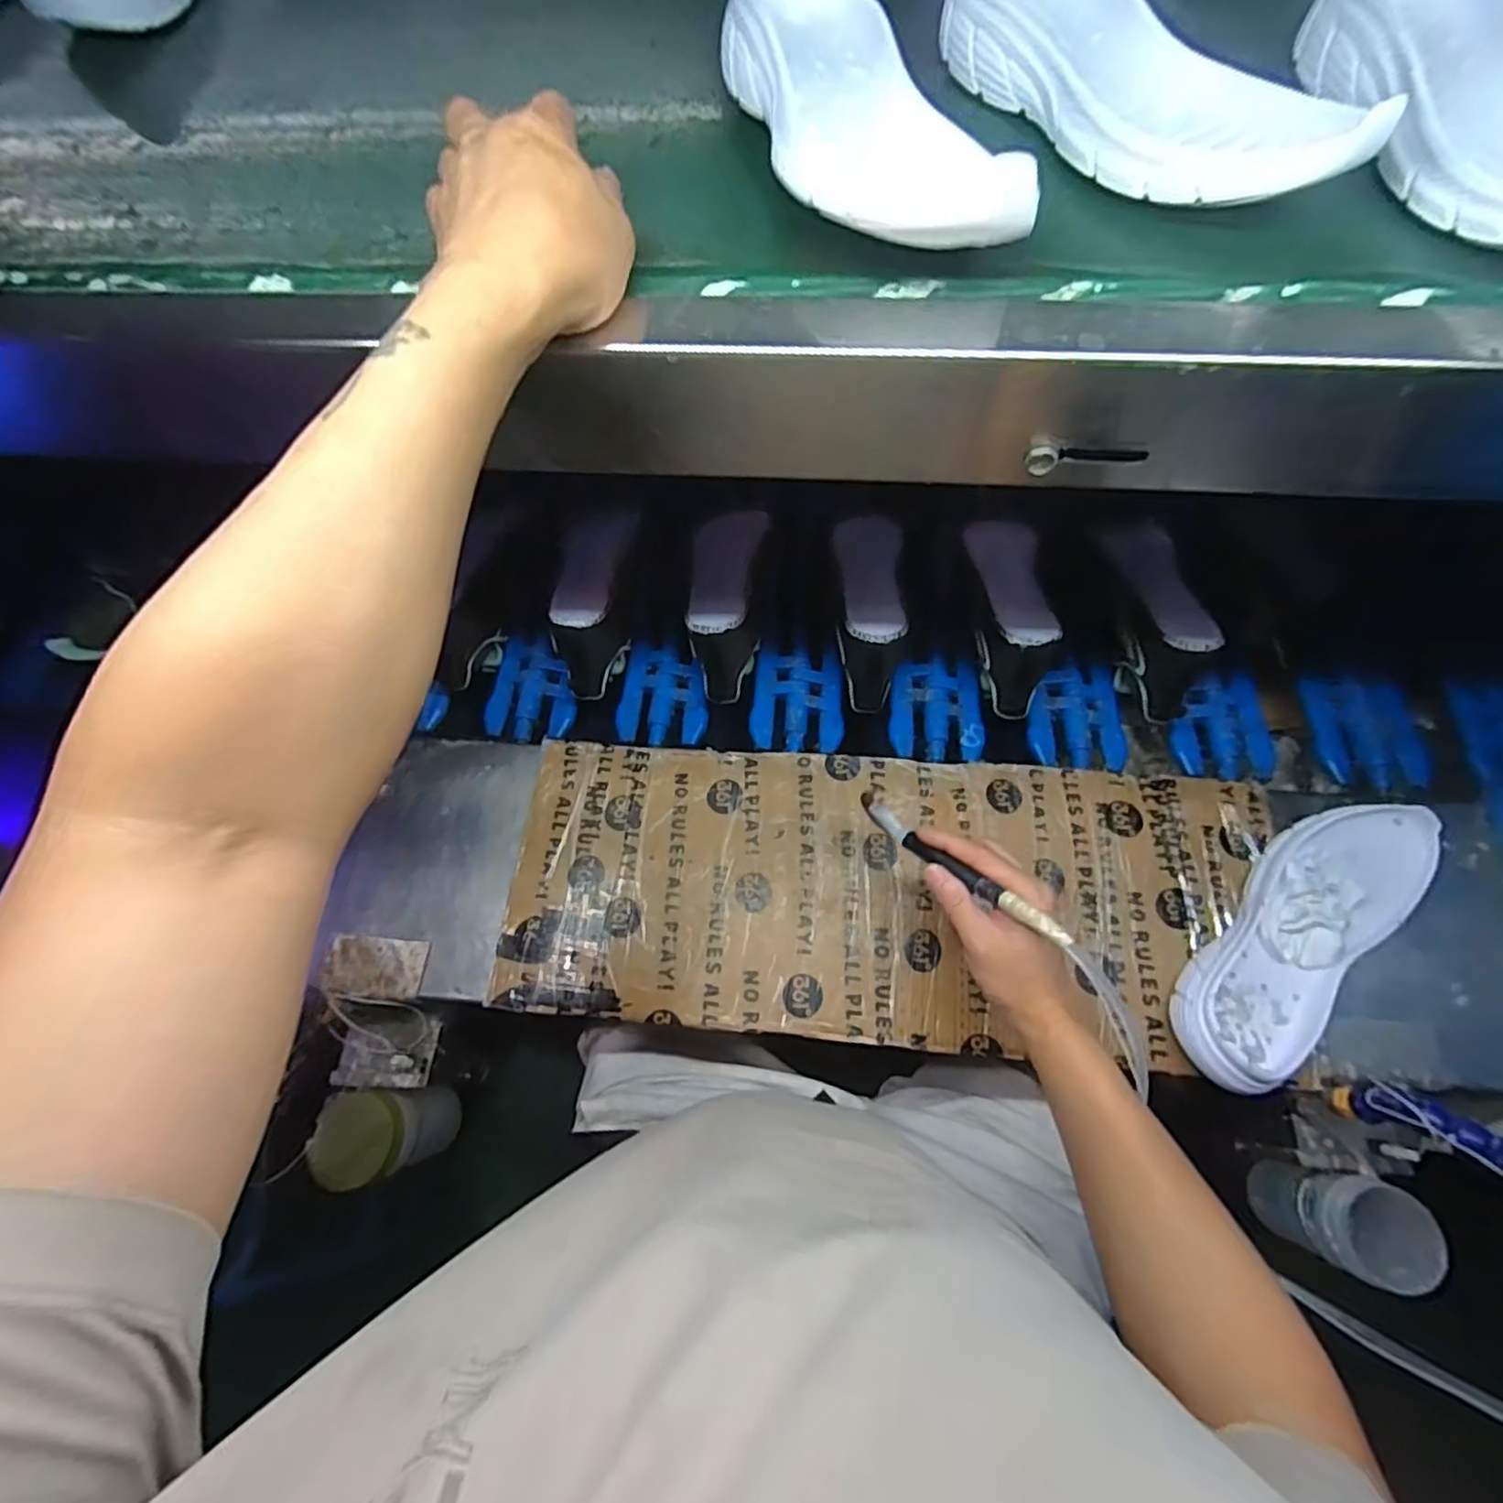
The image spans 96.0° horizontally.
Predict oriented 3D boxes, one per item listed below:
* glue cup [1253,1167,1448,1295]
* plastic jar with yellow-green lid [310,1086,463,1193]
[{"bbox_3d":[0.517,0.411,0.598,0.075,0.124,0.074,-1,69,2],"label":"glue cup"},{"bbox_3d":[-0.331,0.349,0.628,0.072,0.123,0.071,1,68,-1],"label":"plastic jar with yellow-green lid"}]

